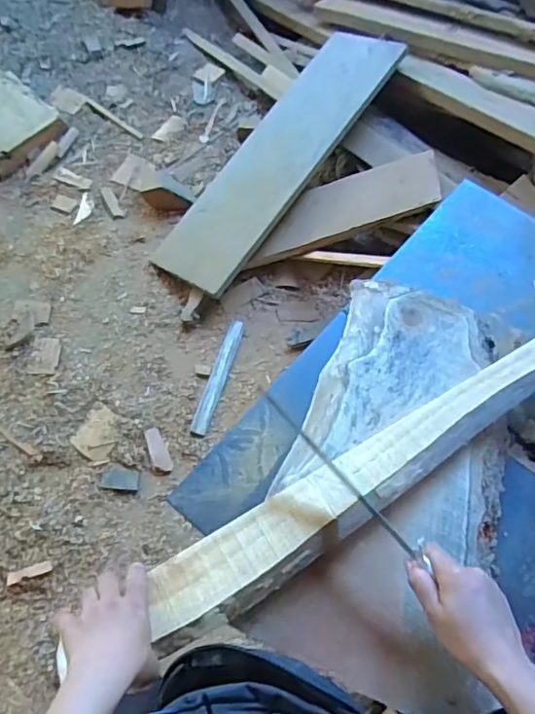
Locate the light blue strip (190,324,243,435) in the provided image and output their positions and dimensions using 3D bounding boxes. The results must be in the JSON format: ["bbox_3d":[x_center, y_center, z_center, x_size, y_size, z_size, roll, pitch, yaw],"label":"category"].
[{"bbox_3d":[-0.129,0.049,1.440,0.043,0.016,0.342,15,61,4],"label":"light blue strip"}]

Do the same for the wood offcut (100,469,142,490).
[{"bbox_3d":[-0.349,0.292,1.305,0.086,0.008,0.047,3,61,-2],"label":"wood offcut"}]

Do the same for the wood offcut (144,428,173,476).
[{"bbox_3d":[-0.268,0.231,1.339,0.048,0.010,0.119,-19,64,-14],"label":"wood offcut"}]

